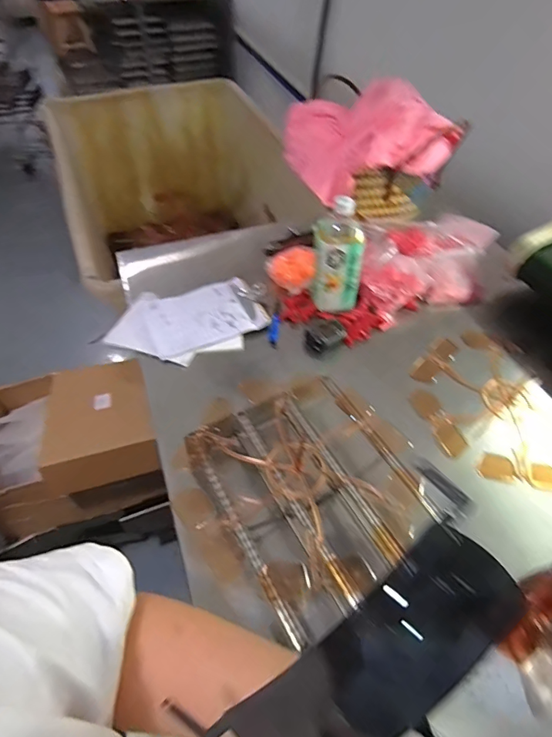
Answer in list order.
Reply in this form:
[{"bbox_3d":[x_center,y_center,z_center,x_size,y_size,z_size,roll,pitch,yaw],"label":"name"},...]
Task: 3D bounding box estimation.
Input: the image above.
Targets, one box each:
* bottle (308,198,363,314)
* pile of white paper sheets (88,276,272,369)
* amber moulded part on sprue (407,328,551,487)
[{"bbox_3d":[0.113,-0.211,0.829,0.088,0.197,0.083,7,50,6],"label":"bottle"},{"bbox_3d":[-0.168,-0.085,0.862,0.311,0.030,0.179,-16,57,-8],"label":"pile of white paper sheets"},{"bbox_3d":[0.349,0.065,0.749,0.217,0.010,0.309,-15,51,-13],"label":"amber moulded part on sprue"}]

